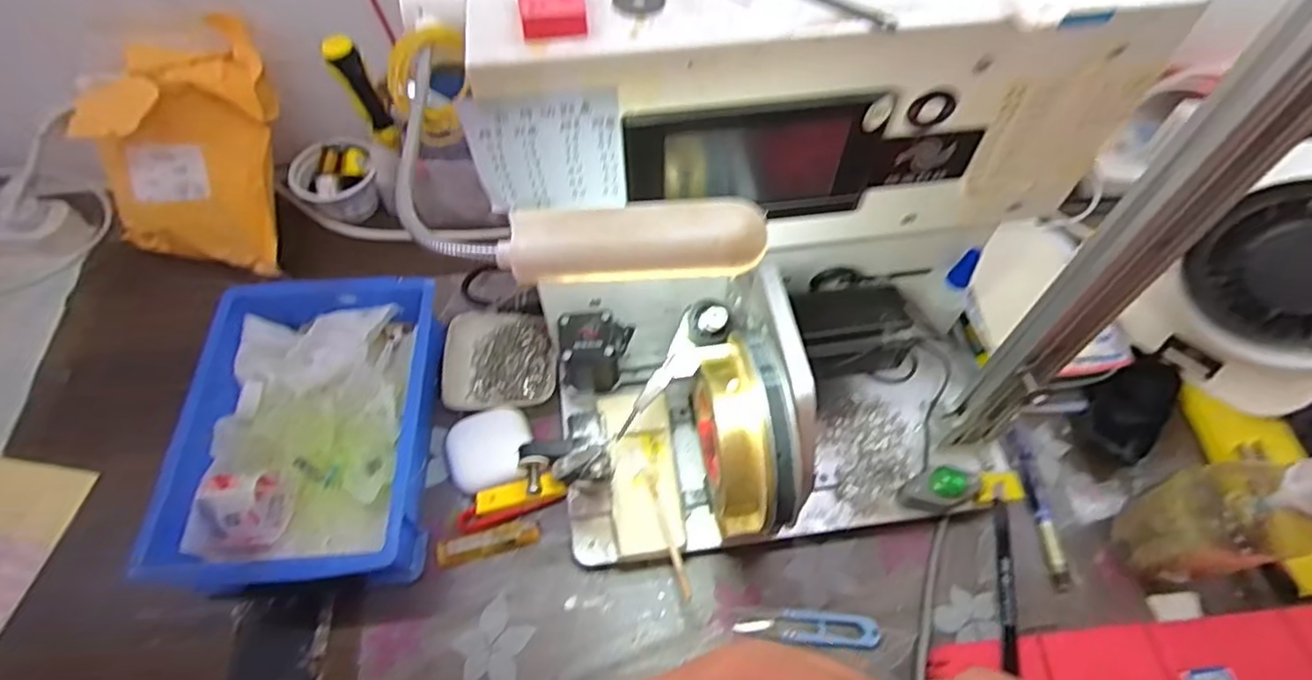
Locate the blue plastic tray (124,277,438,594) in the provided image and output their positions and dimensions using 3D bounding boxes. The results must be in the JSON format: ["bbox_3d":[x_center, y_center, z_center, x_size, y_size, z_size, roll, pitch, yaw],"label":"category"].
[{"bbox_3d":[-0.273,0.073,0.537,0.179,0.070,0.247,-3,59,-2],"label":"blue plastic tray"}]

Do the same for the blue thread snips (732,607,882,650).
[{"bbox_3d":[0.111,0.209,0.485,0.102,0.008,0.025,5,59,3],"label":"blue thread snips"}]

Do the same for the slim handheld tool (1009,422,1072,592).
[{"bbox_3d":[0.309,0.129,0.532,0.017,0.011,0.135,0,59,0],"label":"slim handheld tool"}]

